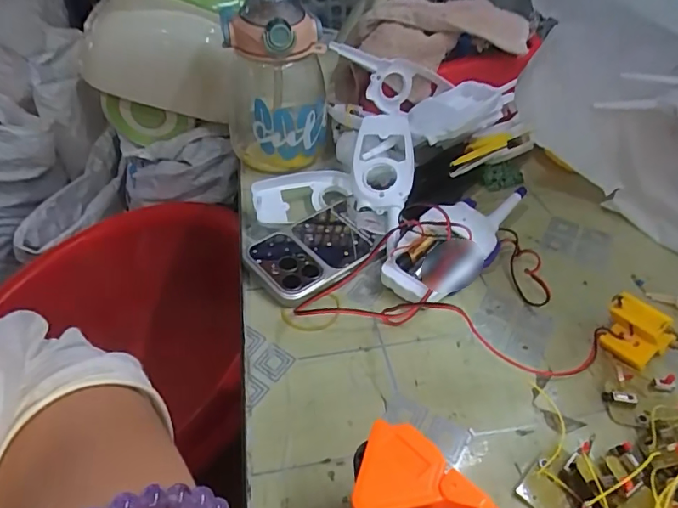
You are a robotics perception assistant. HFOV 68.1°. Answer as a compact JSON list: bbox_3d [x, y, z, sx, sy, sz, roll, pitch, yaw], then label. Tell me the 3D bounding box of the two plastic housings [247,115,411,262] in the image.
[{"bbox_3d":[-0.005,-0.085,0.489,0.152,0.054,0.112,1,39,5],"label":"two plastic housings"}]

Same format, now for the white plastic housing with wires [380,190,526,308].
[{"bbox_3d":[0.103,-0.019,0.430,0.068,0.051,0.160,22,45,28],"label":"white plastic housing with wires"}]

